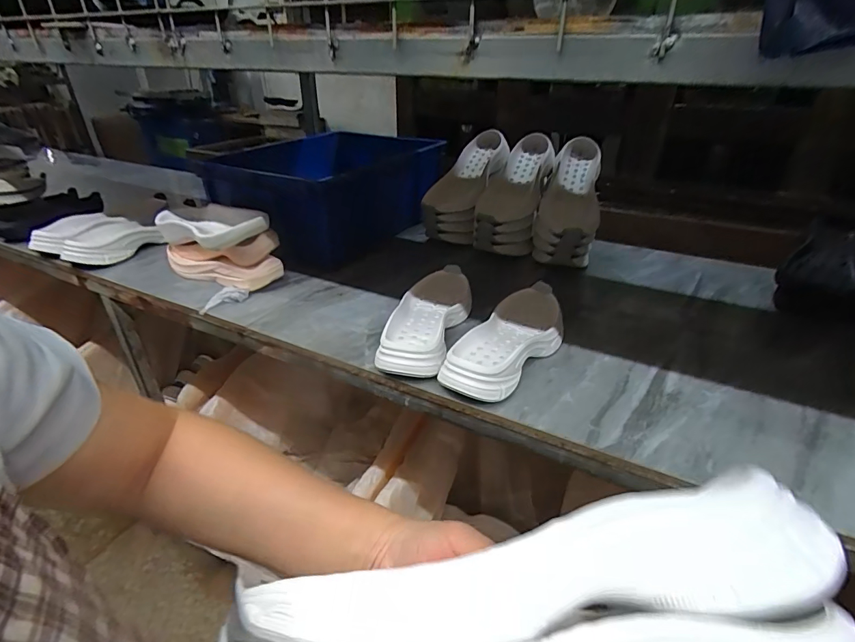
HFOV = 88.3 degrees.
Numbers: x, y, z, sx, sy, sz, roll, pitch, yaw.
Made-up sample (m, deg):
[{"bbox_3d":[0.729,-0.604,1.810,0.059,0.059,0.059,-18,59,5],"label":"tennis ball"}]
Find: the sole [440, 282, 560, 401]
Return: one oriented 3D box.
[{"bbox_3d":[0.116,0.026,0.604,0.106,0.045,0.263,18,37,26],"label":"sole"}]

